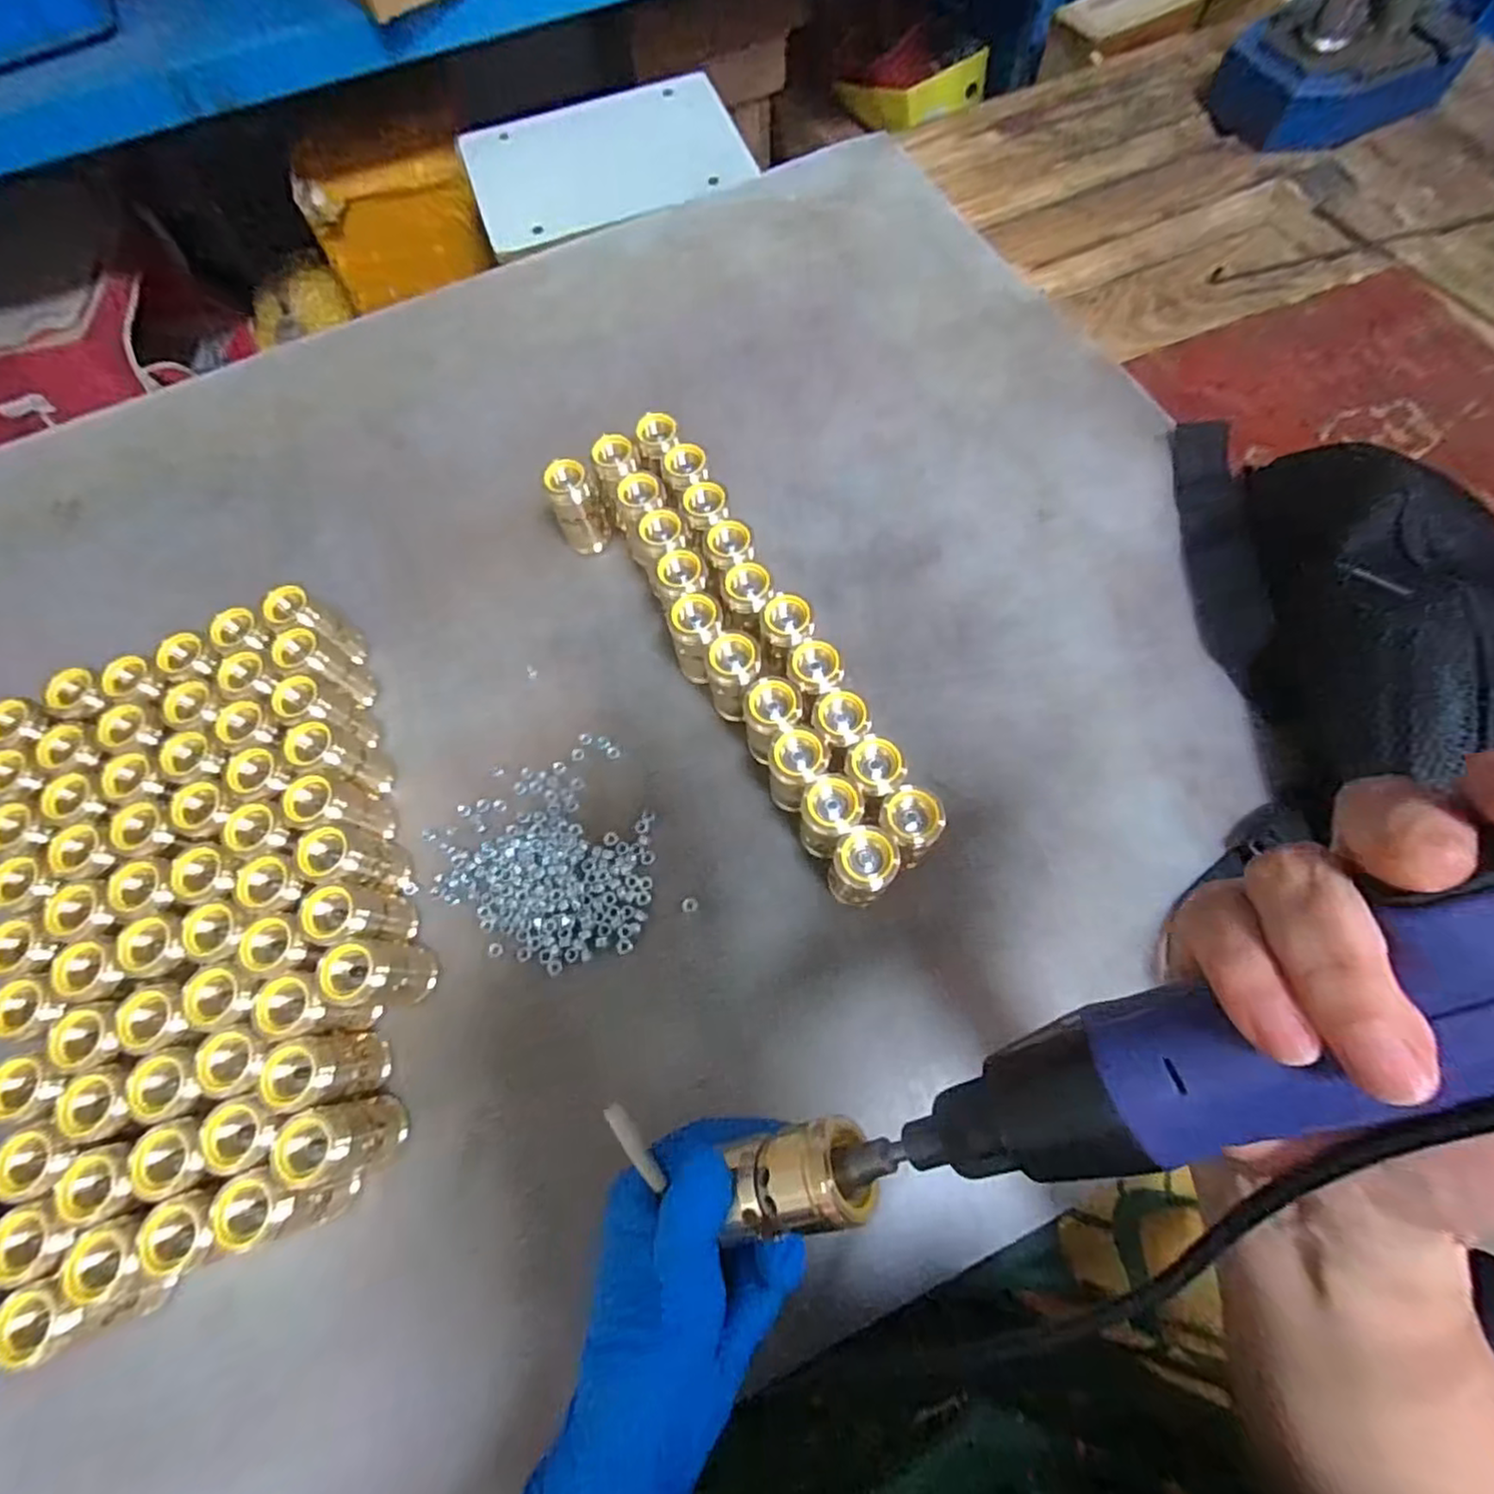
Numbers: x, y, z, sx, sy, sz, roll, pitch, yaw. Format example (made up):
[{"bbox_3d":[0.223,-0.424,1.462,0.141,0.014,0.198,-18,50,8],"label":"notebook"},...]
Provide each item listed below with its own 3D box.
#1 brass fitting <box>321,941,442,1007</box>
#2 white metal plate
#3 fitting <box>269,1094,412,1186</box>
[{"bbox_3d":[-0.192,0.119,0.358,0.029,0.060,0.032,6,69,5],"label":"brass fitting"},{"bbox_3d":[-0.182,-0.754,0.869,0.337,0.015,0.246,-21,75,-5],"label":"white metal plate"},{"bbox_3d":[-0.196,0.190,0.333,0.029,0.060,0.031,-14,69,-3],"label":"fitting"}]

